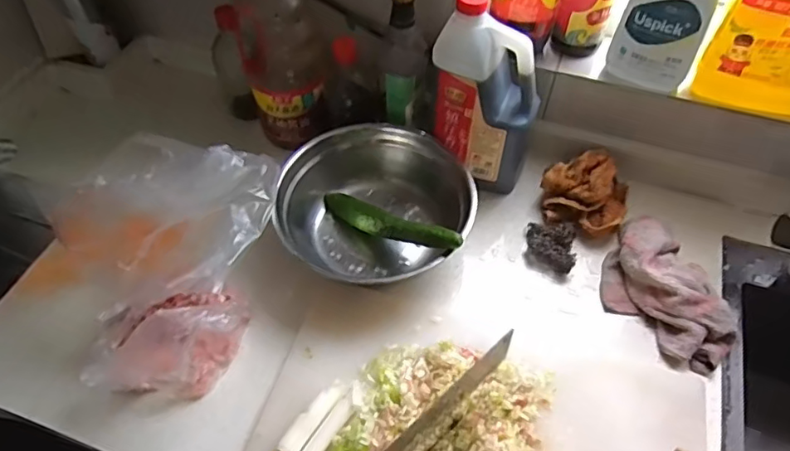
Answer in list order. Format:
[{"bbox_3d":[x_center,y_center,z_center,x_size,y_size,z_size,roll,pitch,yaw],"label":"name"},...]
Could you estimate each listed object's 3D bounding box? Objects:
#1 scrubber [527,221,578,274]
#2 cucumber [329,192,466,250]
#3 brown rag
[{"bbox_3d":[0.210,0.028,0.727,0.065,0.033,0.074,8,54,7],"label":"scrubber"},{"bbox_3d":[-0.013,-0.002,0.700,0.235,0.038,0.026,17,53,40],"label":"cucumber"},{"bbox_3d":[0.266,-0.044,0.748,0.113,0.062,0.092,-10,54,-6],"label":"brown rag"}]

